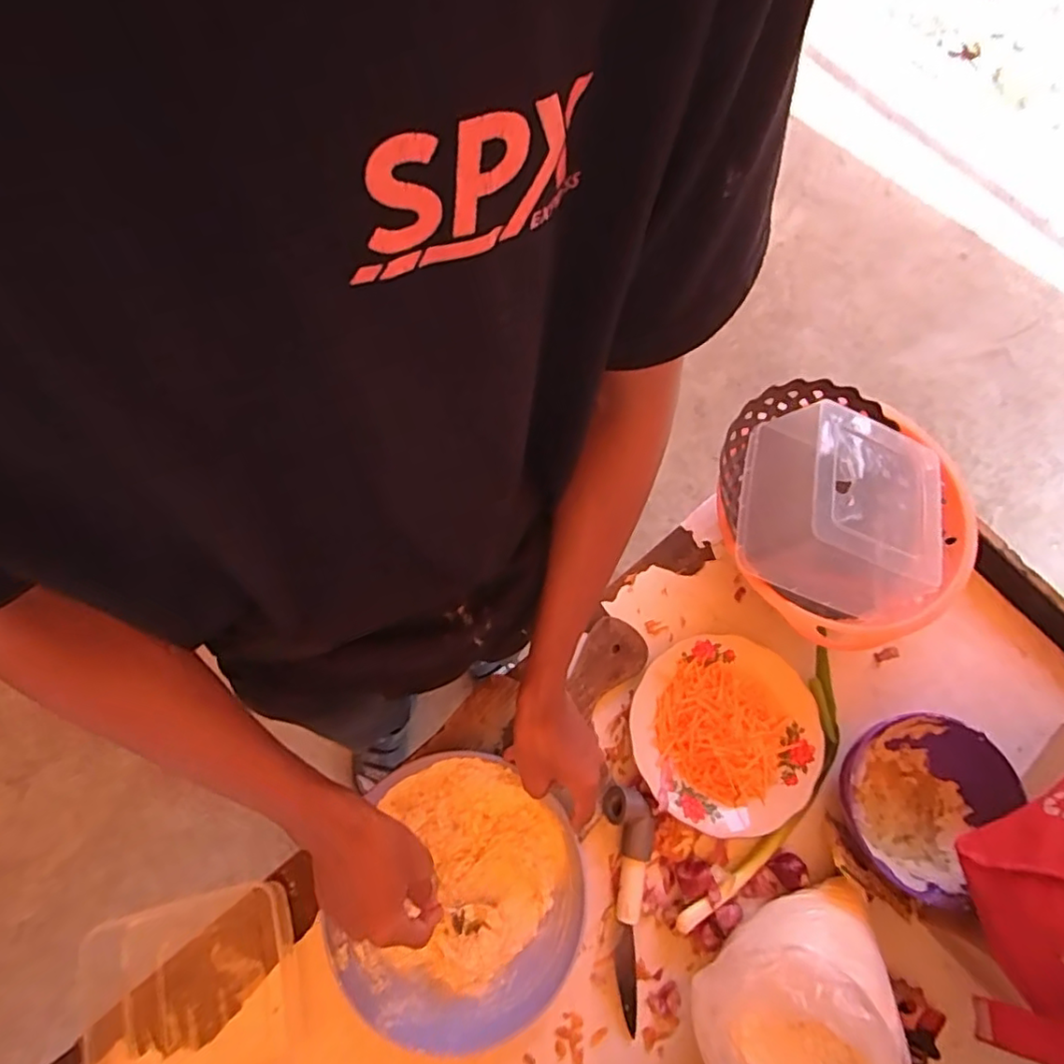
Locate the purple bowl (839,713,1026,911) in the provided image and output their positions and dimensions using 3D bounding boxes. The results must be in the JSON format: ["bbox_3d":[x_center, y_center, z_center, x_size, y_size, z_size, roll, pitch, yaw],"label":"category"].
[{"bbox_3d":[0.346,0.244,0.550,0.133,0.081,0.143,0,73,-1],"label":"purple bowl"}]

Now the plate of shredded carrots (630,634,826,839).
[{"bbox_3d":[0.187,0.192,0.573,0.174,0.031,0.174,0,70,-1],"label":"plate of shredded carrots"}]

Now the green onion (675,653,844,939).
[{"bbox_3d":[0.233,0.250,0.567,0.070,0.035,0.294,33,75,9],"label":"green onion"}]

